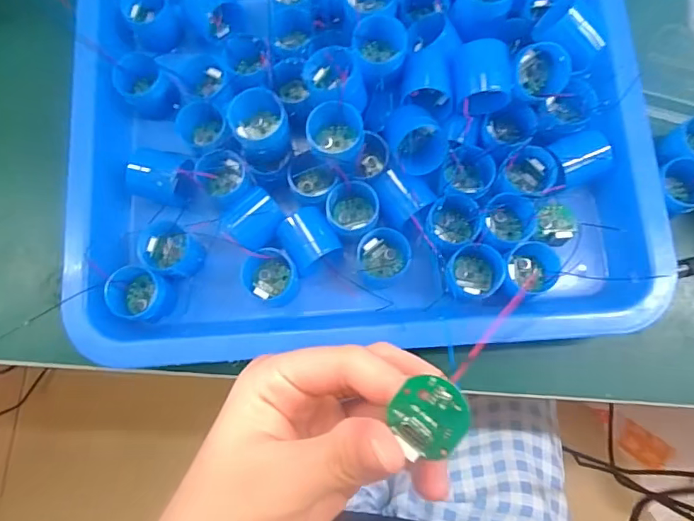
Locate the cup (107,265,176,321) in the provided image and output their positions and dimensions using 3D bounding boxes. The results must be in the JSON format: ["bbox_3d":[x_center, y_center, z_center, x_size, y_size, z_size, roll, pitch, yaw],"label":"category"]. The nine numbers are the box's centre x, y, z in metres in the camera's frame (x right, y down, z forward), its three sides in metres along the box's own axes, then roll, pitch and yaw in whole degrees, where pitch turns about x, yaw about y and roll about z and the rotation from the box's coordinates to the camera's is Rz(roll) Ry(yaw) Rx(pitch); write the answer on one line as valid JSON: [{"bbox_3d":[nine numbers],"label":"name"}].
[{"bbox_3d":[-0.118,0.019,0.287,0.028,0.025,0.029,0,79,2],"label":"cup"}]

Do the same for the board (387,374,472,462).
[{"bbox_3d":[0.025,0.048,0.151,0.021,0.005,0.021,-6,81,1],"label":"board"}]

